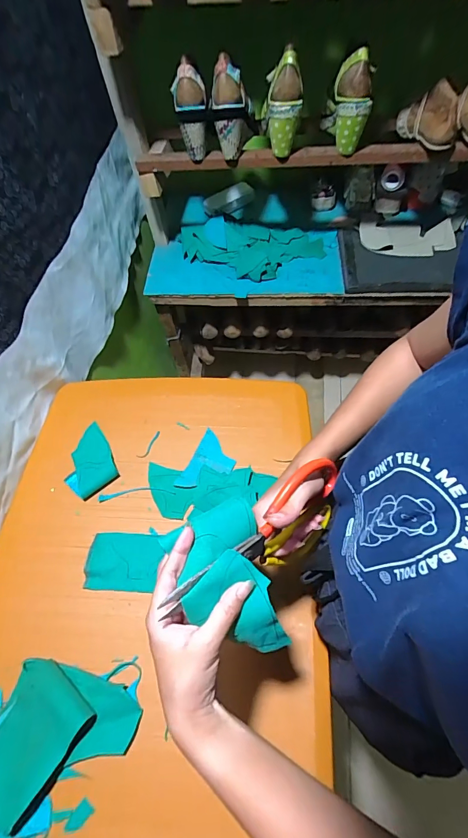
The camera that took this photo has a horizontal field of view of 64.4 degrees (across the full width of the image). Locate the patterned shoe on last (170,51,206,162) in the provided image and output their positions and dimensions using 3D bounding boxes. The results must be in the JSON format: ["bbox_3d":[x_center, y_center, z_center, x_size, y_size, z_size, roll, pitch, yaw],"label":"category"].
[{"bbox_3d":[-0.082,-0.593,0.726,0.064,0.147,0.050,-9,60,0],"label":"patterned shoe on last"}]

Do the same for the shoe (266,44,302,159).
[{"bbox_3d":[0.096,-0.625,0.742,0.077,0.166,0.049,13,40,12],"label":"shoe"}]

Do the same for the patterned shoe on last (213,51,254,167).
[{"bbox_3d":[-0.006,-0.605,0.738,0.069,0.150,0.067,9,61,9],"label":"patterned shoe on last"}]

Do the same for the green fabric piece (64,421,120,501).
[{"bbox_3d":[-0.243,0.069,0.617,0.087,0.015,0.116,-36,64,-15],"label":"green fabric piece"}]

